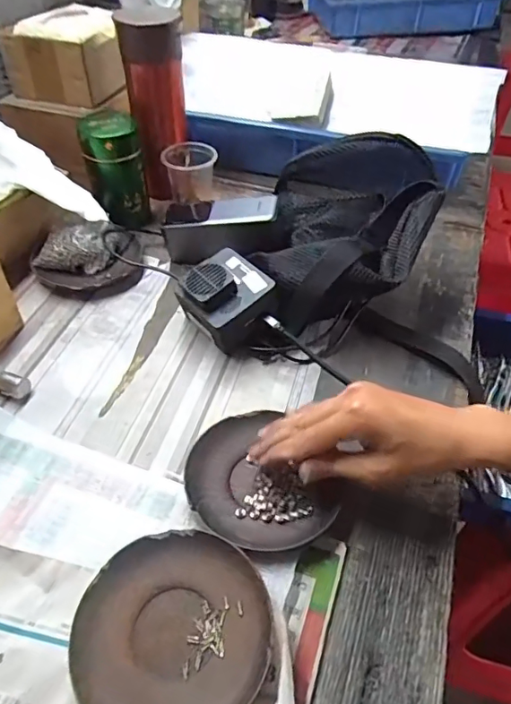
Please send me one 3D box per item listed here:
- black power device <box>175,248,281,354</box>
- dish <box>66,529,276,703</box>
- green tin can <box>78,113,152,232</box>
[{"bbox_3d":[-0.026,-0.046,0.483,0.072,0.063,0.082,-31,54,-27],"label":"black power device"},{"bbox_3d":[-0.050,0.170,0.306,0.112,0.016,0.115,0,46,0],"label":"dish"},{"bbox_3d":[-0.165,-0.213,0.592,0.064,0.116,0.060,0,46,0],"label":"green tin can"}]

